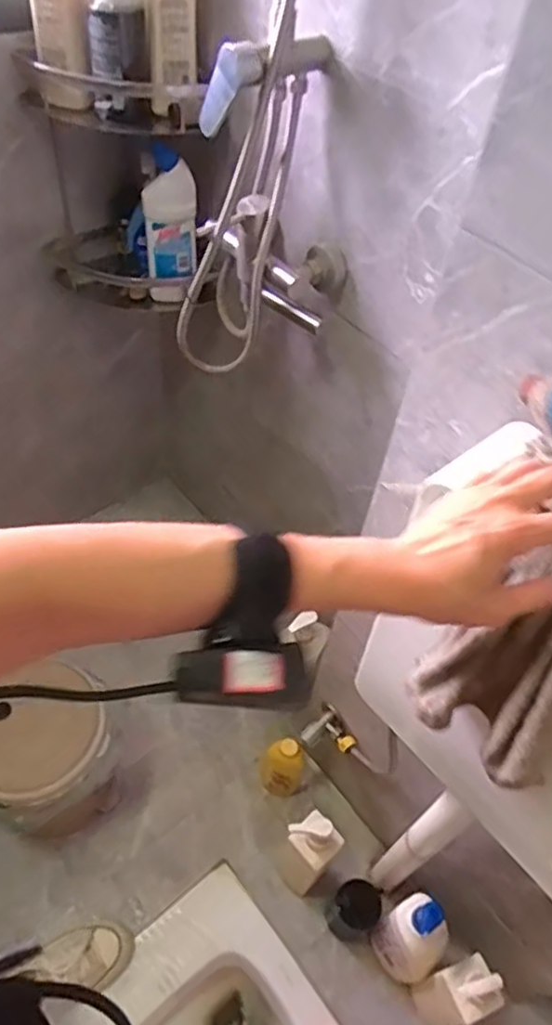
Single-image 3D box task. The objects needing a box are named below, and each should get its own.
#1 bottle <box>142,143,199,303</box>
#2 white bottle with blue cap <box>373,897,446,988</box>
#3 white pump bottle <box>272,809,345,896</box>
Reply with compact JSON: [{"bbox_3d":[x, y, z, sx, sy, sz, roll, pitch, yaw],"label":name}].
[{"bbox_3d":[-0.175,-0.455,1.072,0.094,0.245,0.052,-4,52,-10],"label":"bottle"},{"bbox_3d":[0.213,0.668,1.044,0.077,0.282,0.099,-33,62,-29],"label":"white bottle with blue cap"},{"bbox_3d":[0.049,0.569,1.117,0.077,0.294,0.088,-33,61,-26],"label":"white pump bottle"}]

